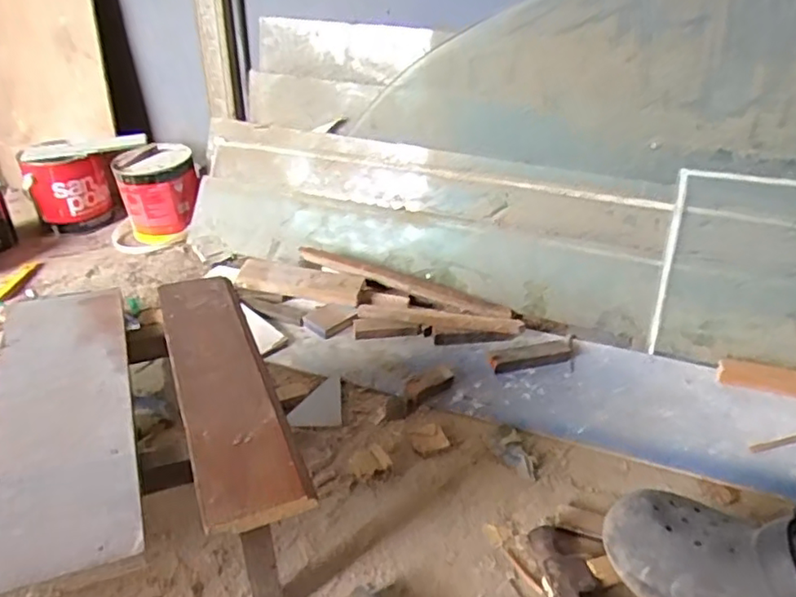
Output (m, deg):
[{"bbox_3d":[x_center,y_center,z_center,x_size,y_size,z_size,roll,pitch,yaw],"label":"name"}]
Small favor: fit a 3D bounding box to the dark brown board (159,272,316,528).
[{"bbox_3d":[-0.166,0.073,0.577,0.083,0.017,0.340,-13,36,-19],"label":"dark brown board"}]

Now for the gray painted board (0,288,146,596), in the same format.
[{"bbox_3d":[-0.287,0.092,0.522,0.108,0.017,0.347,-13,36,-19],"label":"gray painted board"}]

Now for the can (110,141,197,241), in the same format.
[{"bbox_3d":[-0.481,-0.203,1.248,0.150,0.174,0.151,-12,36,-18],"label":"can"}]

